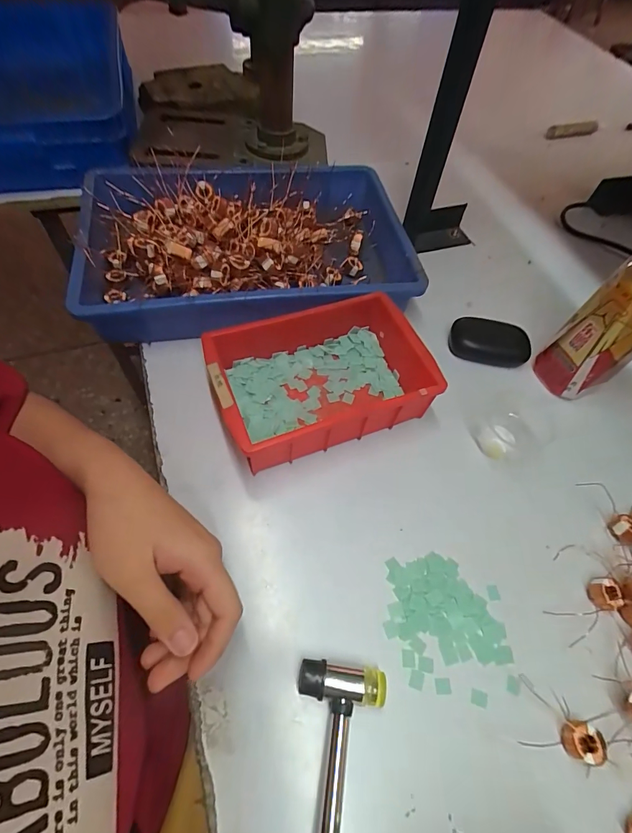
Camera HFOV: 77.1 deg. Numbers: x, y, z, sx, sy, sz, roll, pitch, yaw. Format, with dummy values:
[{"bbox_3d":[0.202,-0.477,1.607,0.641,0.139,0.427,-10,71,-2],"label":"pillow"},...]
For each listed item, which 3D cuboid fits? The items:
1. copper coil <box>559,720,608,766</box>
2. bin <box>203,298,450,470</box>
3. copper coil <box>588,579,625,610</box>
[{"bbox_3d":[0.190,0.231,0.281,0.026,0.013,0.023,13,59,3],"label":"copper coil"},{"bbox_3d":[0.003,-0.033,0.388,0.194,0.071,0.131,-17,62,-14],"label":"bin"},{"bbox_3d":[0.243,0.150,0.335,0.020,0.015,0.024,-4,60,-7],"label":"copper coil"}]

